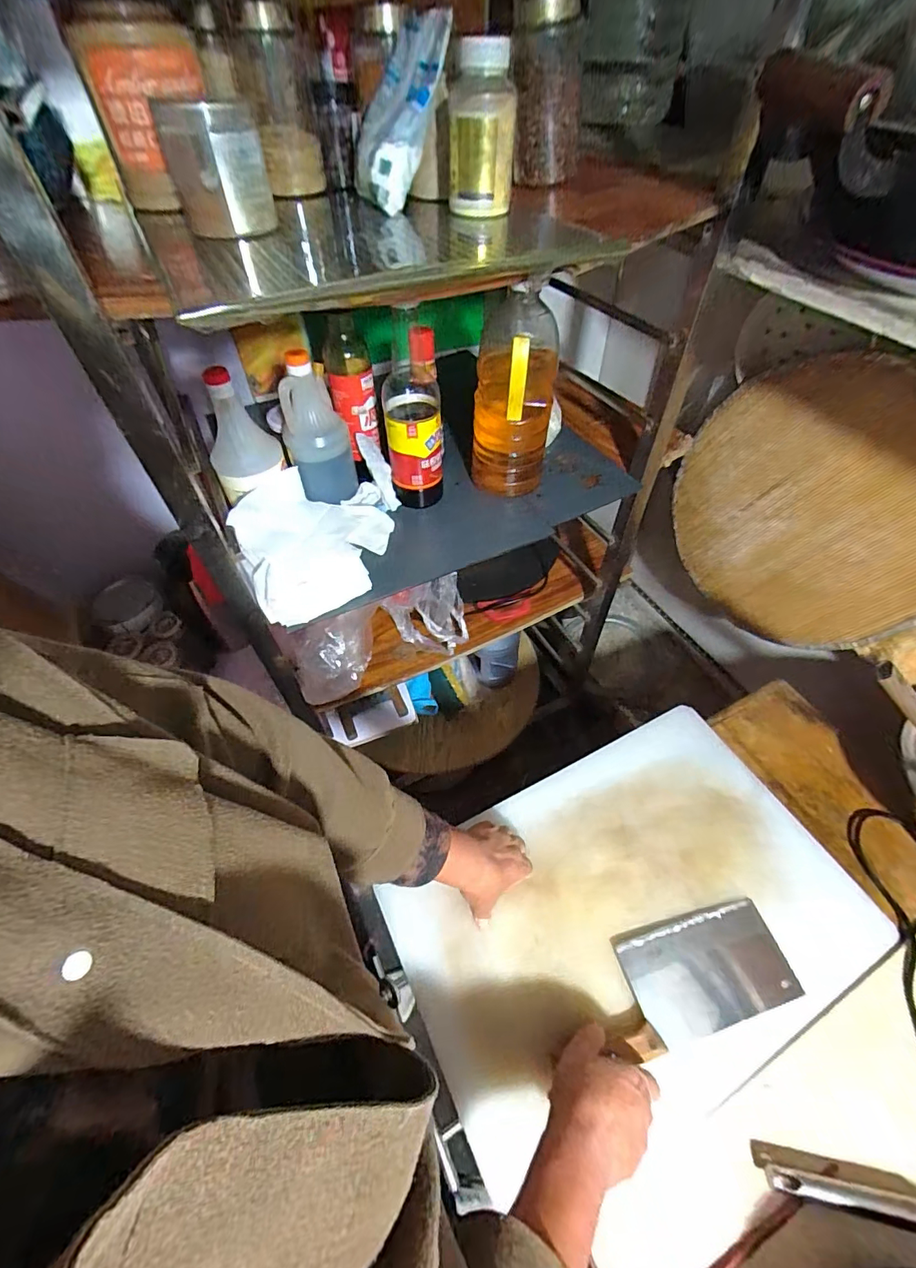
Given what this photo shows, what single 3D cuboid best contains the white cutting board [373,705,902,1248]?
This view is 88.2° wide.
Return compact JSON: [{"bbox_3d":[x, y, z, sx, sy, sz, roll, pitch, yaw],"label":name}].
[{"bbox_3d":[0.206,0.328,0.563,0.524,0.018,0.352,-23,57,-18],"label":"white cutting board"}]

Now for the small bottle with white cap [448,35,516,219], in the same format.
[{"bbox_3d":[0.021,-0.470,0.449,0.060,0.116,0.073,-4,54,1],"label":"small bottle with white cap"}]

